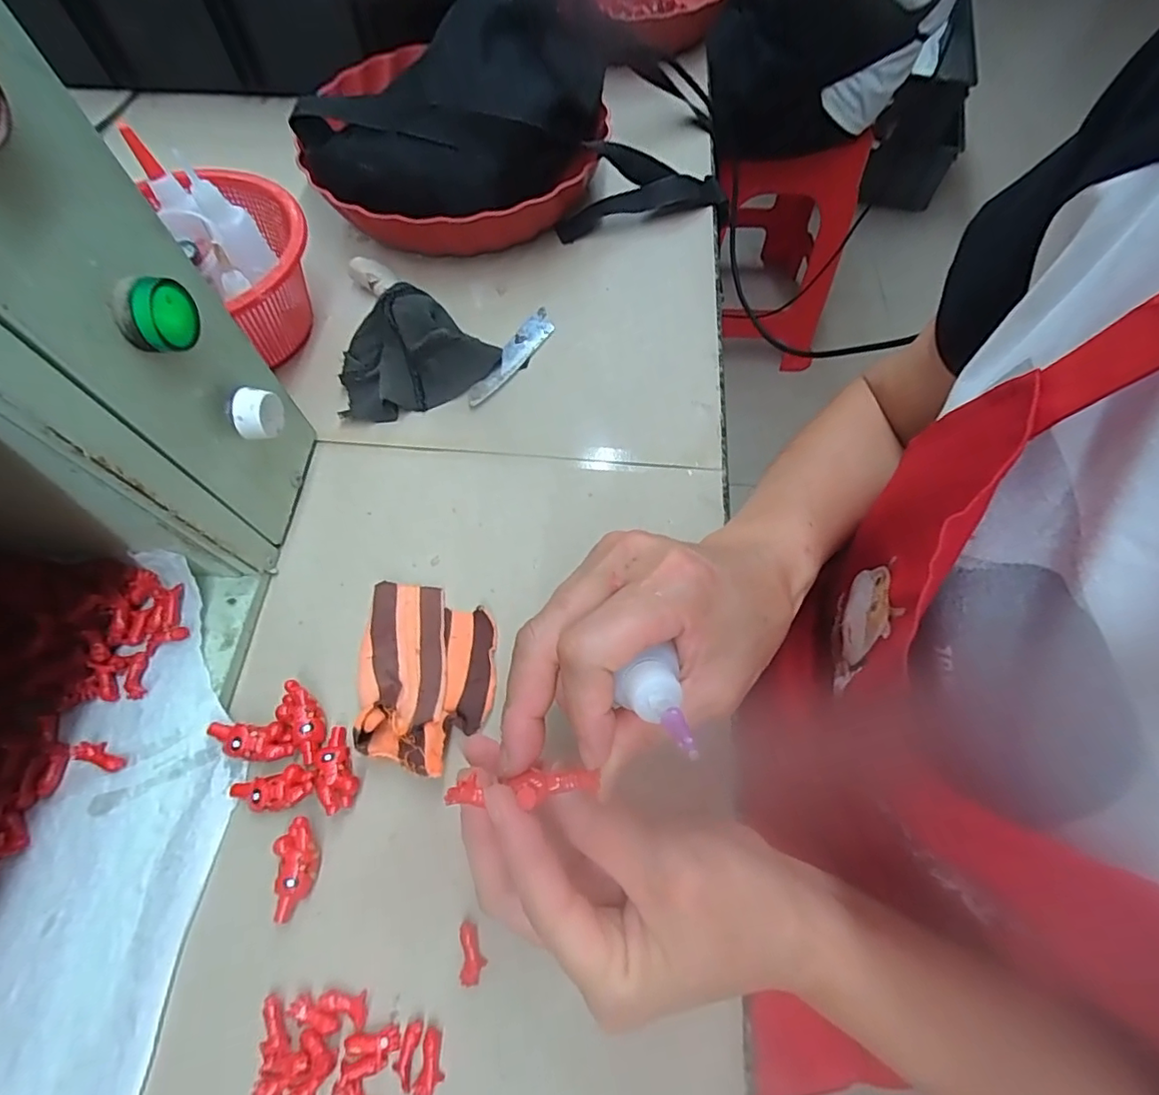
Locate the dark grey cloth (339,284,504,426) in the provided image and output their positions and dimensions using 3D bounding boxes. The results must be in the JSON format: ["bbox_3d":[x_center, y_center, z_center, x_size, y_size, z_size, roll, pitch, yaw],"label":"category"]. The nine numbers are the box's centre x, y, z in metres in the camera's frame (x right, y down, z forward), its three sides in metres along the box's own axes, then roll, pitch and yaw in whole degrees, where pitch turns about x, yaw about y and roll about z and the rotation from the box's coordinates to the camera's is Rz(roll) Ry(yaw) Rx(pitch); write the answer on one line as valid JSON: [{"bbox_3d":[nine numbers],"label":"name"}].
[{"bbox_3d":[-0.115,-0.139,0.384,0.106,0.043,0.075,-16,66,-9],"label":"dark grey cloth"}]

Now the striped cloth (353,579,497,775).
[{"bbox_3d":[-0.083,0.066,0.297,0.070,0.022,0.099,1,64,-2],"label":"striped cloth"}]

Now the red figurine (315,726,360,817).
[{"bbox_3d":[-0.122,0.110,0.276,0.016,0.011,0.040,-22,67,-12],"label":"red figurine"}]

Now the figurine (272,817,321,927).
[{"bbox_3d":[-0.132,0.151,0.261,0.019,0.014,0.040,-10,65,-7],"label":"figurine"}]

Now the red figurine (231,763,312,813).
[{"bbox_3d":[-0.151,0.121,0.274,0.039,0.011,0.019,-16,66,-9],"label":"red figurine"}]

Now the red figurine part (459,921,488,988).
[{"bbox_3d":[-0.048,0.182,0.250,0.011,0.006,0.023,-5,65,-4],"label":"red figurine part"}]

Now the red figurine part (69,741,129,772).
[{"bbox_3d":[-0.233,0.101,0.269,0.025,0.007,0.010,28,66,-7],"label":"red figurine part"}]

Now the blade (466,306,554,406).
[{"bbox_3d":[-0.051,-0.141,0.408,0.022,0.005,0.100,32,67,12],"label":"blade"}]

